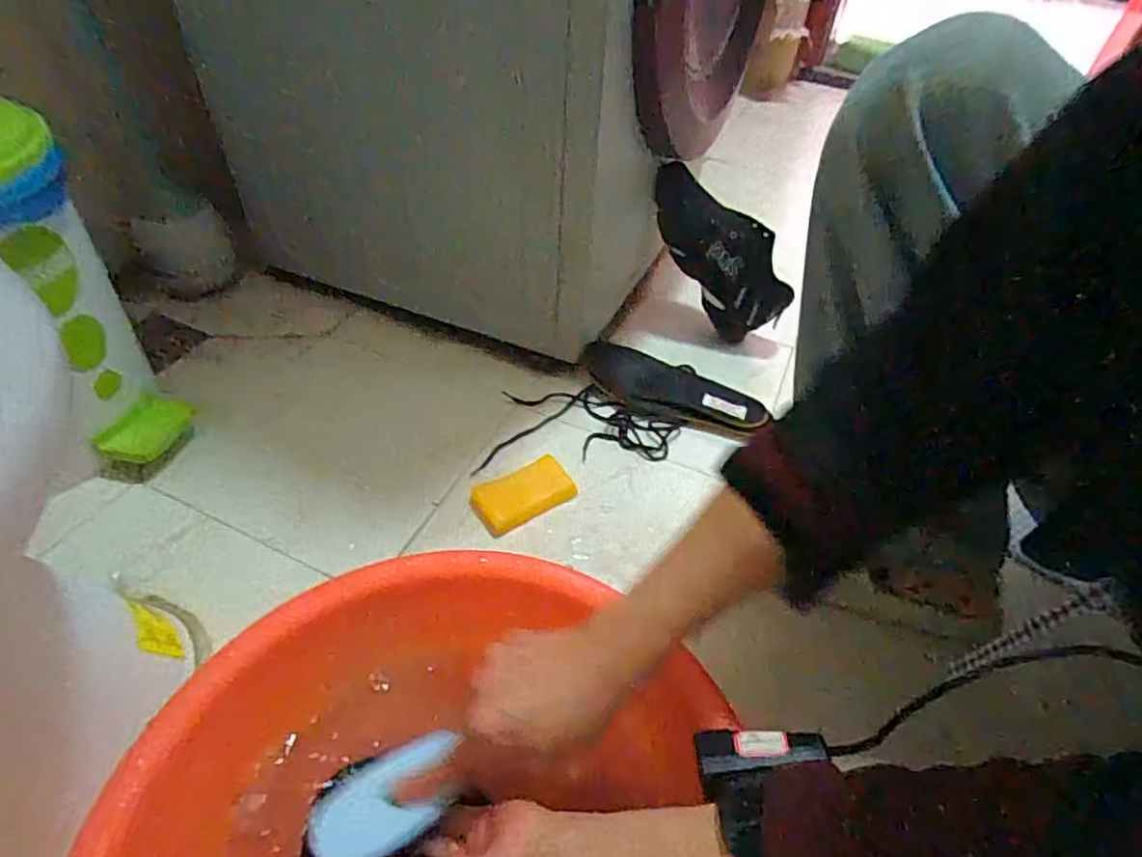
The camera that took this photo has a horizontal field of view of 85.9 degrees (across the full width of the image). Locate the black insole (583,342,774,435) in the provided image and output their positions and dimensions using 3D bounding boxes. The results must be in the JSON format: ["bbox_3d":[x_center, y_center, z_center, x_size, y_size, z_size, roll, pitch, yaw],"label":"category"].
[{"bbox_3d":[0.128,-0.054,0.801,0.239,0.022,0.106,14,46,8],"label":"black insole"}]

